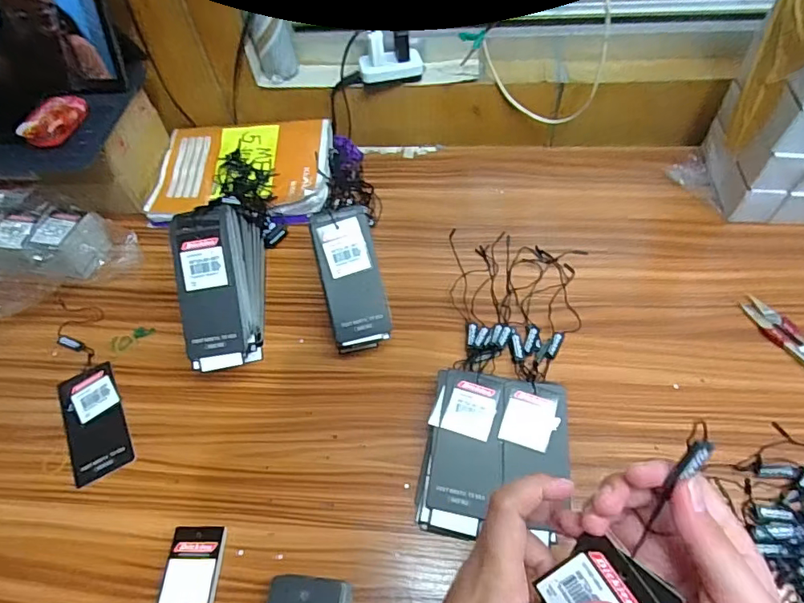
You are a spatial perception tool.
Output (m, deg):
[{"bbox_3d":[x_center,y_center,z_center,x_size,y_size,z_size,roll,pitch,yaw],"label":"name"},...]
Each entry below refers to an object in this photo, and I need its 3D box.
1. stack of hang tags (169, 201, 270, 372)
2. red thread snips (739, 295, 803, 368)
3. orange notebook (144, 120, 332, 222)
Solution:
[{"bbox_3d":[-0.163,-0.012,0.450,0.050,0.108,0.147,-8,55,-1],"label":"stack of hang tags"},{"bbox_3d":[0.347,0.034,0.430,0.038,0.012,0.107,-24,57,-12],"label":"red thread snips"},{"bbox_3d":[-0.189,-0.159,0.592,0.203,0.026,0.146,-1,55,3],"label":"orange notebook"}]

